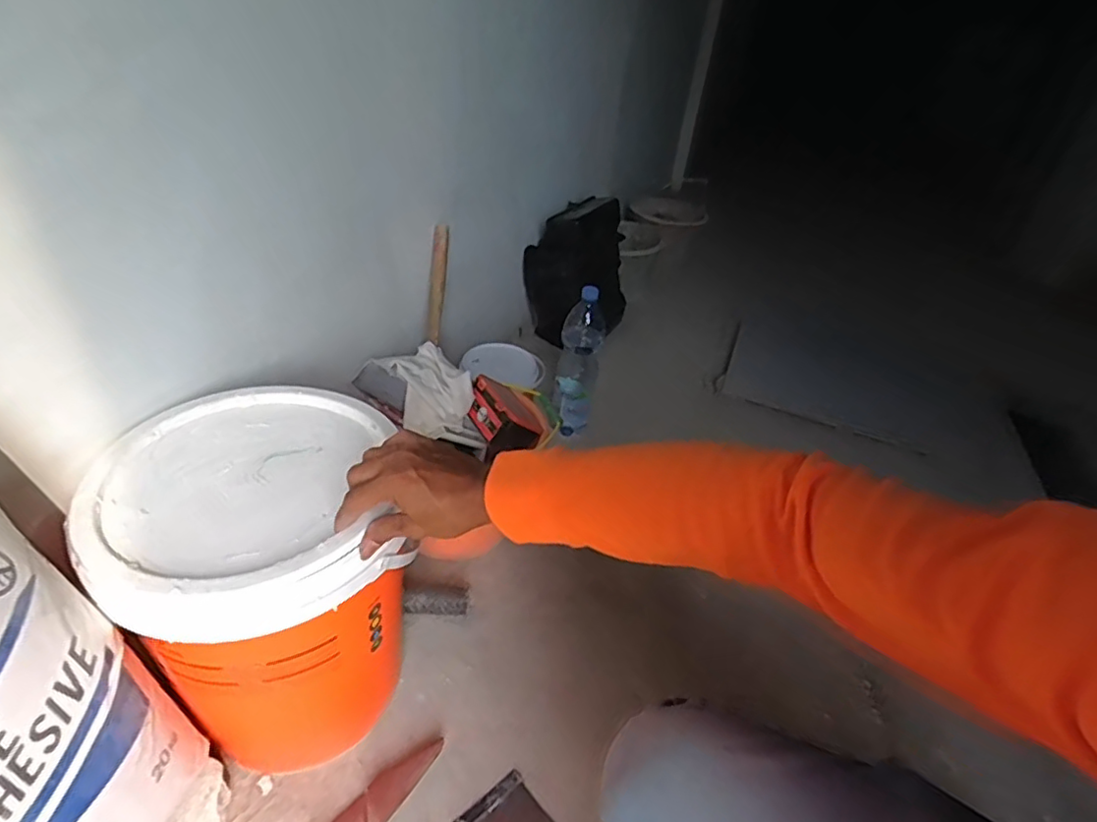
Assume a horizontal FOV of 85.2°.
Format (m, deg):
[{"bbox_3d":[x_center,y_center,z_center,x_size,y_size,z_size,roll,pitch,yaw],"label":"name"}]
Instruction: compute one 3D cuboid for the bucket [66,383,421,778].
[{"bbox_3d":[-0.313,0.211,0.703,0.277,0.367,0.289,5,36,-4],"label":"bucket"}]

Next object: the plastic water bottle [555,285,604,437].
[{"bbox_3d":[0.065,-0.101,1.262,0.088,0.334,0.106,10,36,3],"label":"plastic water bottle"}]

